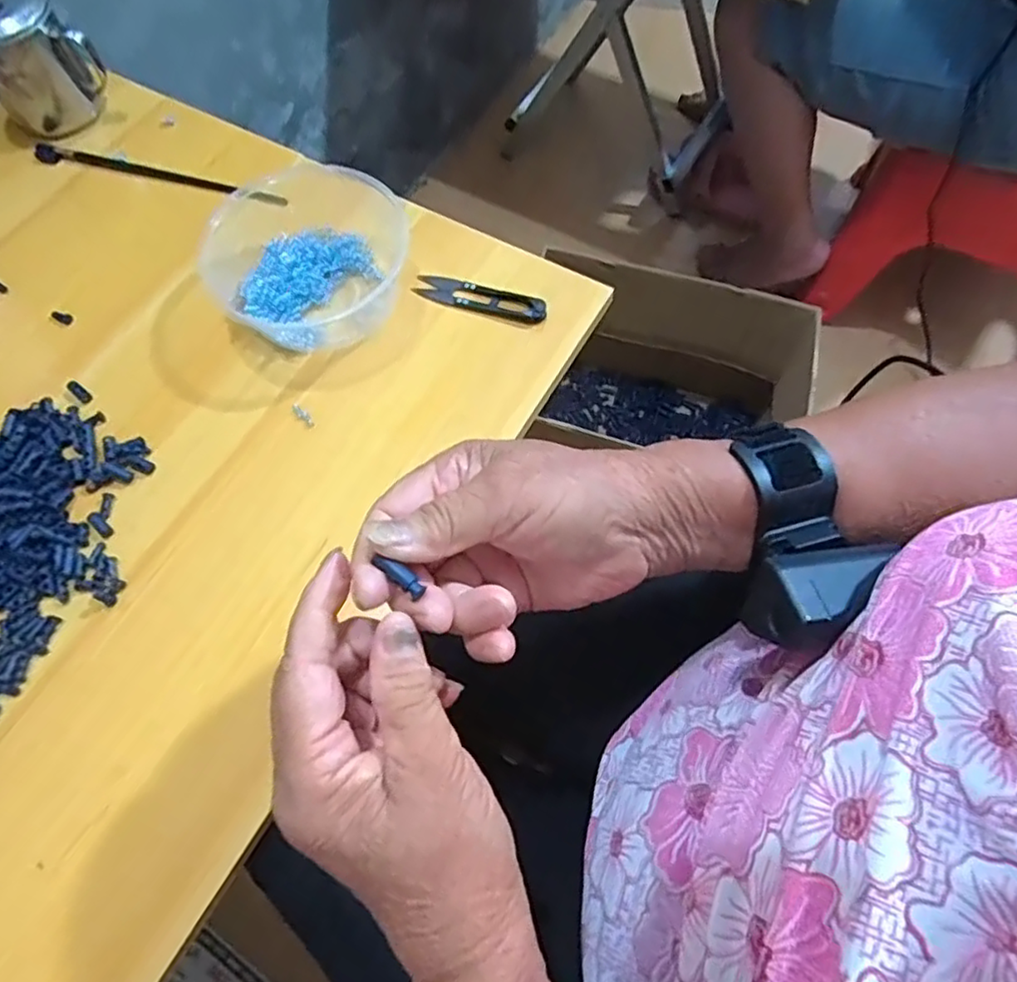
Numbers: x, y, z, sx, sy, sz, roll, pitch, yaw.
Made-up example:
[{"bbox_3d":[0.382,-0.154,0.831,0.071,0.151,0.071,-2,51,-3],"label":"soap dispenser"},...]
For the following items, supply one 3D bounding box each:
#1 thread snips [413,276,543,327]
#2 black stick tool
[{"bbox_3d":[-0.021,-0.147,0.494,0.103,0.011,0.027,19,67,10],"label":"thread snips"},{"bbox_3d":[-0.293,-0.266,0.549,0.219,0.016,0.017,13,66,8],"label":"black stick tool"}]

